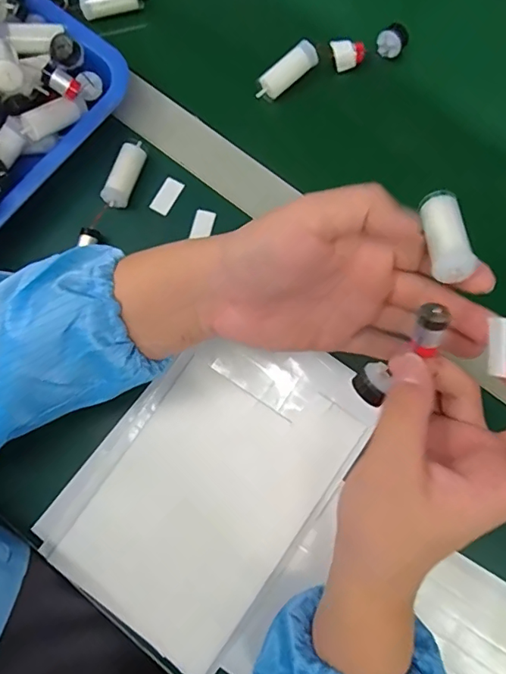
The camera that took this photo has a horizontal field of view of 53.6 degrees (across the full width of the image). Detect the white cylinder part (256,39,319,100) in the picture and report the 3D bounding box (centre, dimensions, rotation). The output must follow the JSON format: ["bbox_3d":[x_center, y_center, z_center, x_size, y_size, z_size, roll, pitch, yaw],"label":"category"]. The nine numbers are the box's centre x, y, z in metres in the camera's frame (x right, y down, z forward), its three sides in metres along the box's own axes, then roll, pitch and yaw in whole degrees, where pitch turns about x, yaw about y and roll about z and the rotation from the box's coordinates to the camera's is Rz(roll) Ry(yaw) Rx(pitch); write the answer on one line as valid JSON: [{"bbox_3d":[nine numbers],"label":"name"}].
[{"bbox_3d":[0.027,-0.218,0.413,0.057,0.015,0.017,-37,78,10],"label":"white cylinder part"}]

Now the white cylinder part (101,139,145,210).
[{"bbox_3d":[-0.102,-0.129,0.400,0.018,0.018,0.053,20,81,6],"label":"white cylinder part"}]

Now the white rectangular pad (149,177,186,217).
[{"bbox_3d":[-0.069,-0.114,0.406,0.016,0.004,0.031,32,84,-6],"label":"white rectangular pad"}]

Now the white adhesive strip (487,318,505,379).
[{"bbox_3d":[0.122,0.005,0.249,0.004,0.009,0.030,-8,104,-41],"label":"white adhesive strip"}]

